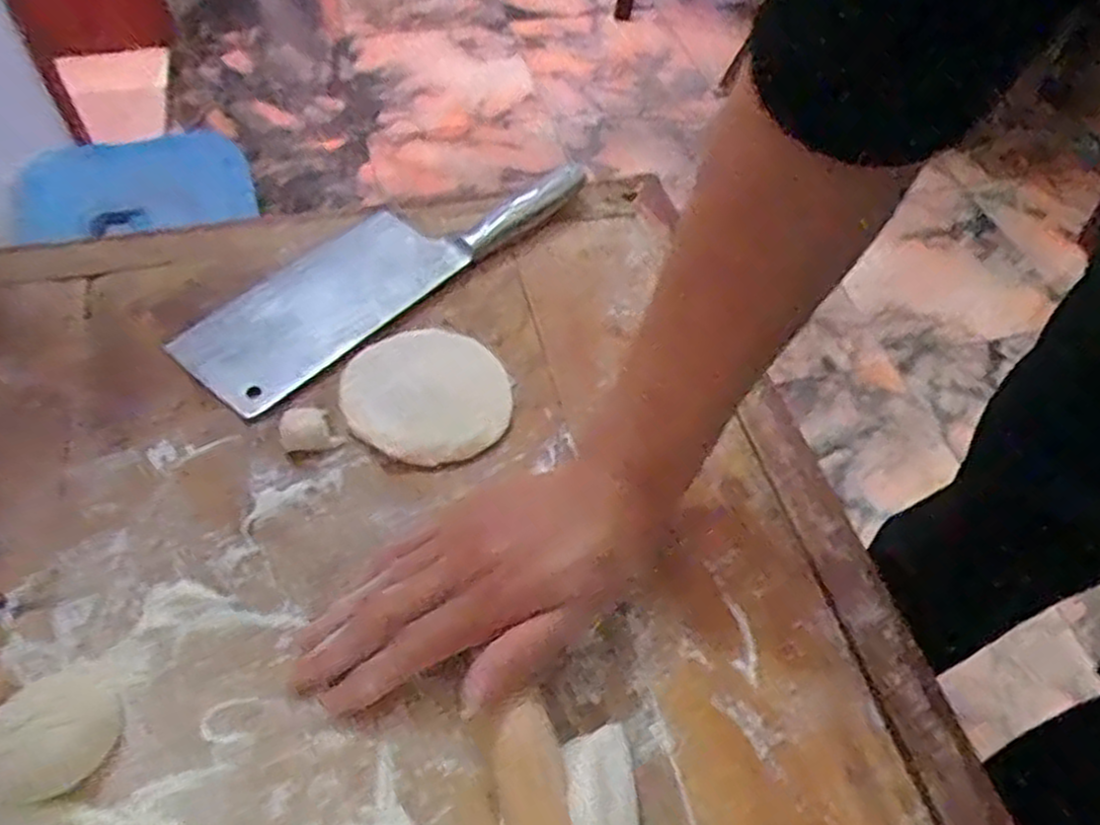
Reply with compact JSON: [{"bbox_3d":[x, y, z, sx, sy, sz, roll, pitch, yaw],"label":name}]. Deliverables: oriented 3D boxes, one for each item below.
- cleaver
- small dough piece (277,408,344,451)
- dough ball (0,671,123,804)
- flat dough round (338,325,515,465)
[{"bbox_3d":[-0.110,-0.108,0.528,0.087,0.019,0.288,38,60,21],"label":"cleaver"},{"bbox_3d":[-0.139,0.009,0.445,0.031,0.008,0.026,-14,56,-14],"label":"small dough piece"},{"bbox_3d":[-0.219,0.139,0.340,0.048,0.017,0.052,2,54,-3],"label":"dough ball"},{"bbox_3d":[-0.072,-0.012,0.463,0.092,0.007,0.095,2,54,-3],"label":"flat dough round"}]

